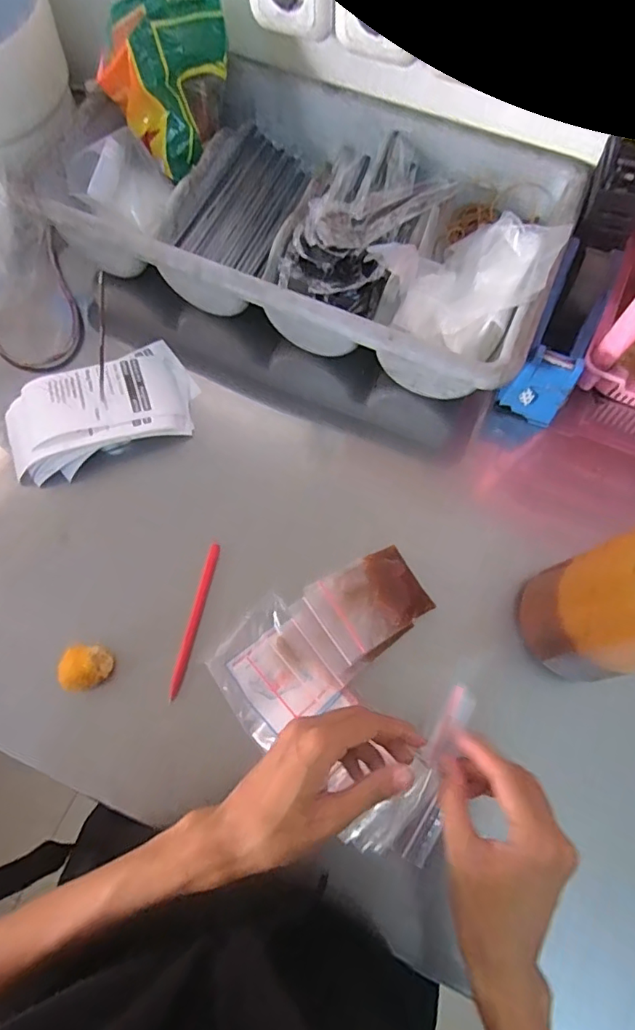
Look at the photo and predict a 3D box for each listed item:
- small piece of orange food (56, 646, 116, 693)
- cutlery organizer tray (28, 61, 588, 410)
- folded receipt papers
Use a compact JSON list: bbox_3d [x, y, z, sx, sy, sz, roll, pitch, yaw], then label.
[{"bbox_3d":[-0.189,0.129,0.440,0.032,0.049,0.034,-1,71,-1],"label":"small piece of orange food"},{"bbox_3d":[-0.008,-0.300,0.532,0.483,0.082,0.270,23,72,7],"label":"cutlery organizer tray"},{"bbox_3d":[-0.207,-0.100,0.505,0.176,0.031,0.104,-28,74,-10],"label":"folded receipt papers"}]

